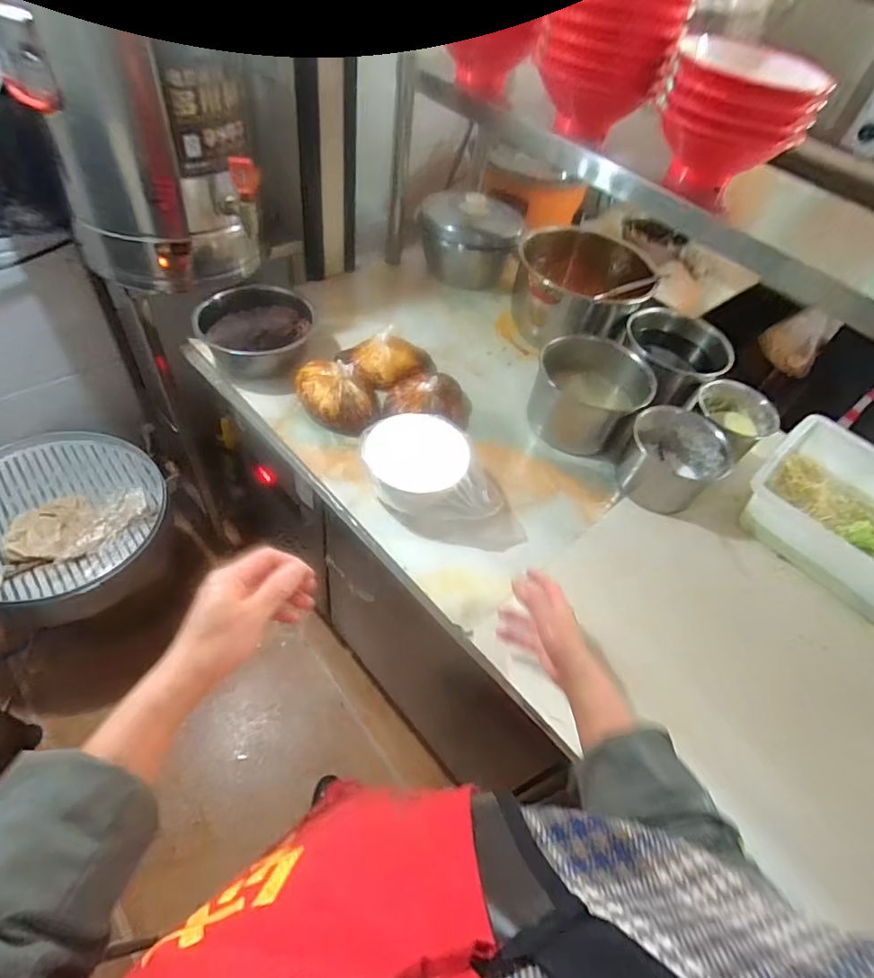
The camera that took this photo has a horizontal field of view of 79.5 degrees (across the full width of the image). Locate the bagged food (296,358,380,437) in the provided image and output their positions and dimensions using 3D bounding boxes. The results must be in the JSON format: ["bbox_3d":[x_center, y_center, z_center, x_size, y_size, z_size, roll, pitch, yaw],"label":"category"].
[{"bbox_3d":[-0.172,-0.157,0.902,0.136,0.070,0.136,-3,54,-7],"label":"bagged food"}]

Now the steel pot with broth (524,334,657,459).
[{"bbox_3d":[0.268,-0.167,0.931,0.162,0.146,0.161,2,53,-3],"label":"steel pot with broth"}]

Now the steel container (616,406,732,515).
[{"bbox_3d":[0.391,-0.048,0.882,0.151,0.103,0.136,40,60,23],"label":"steel container"}]

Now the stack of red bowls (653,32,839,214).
[{"bbox_3d":[0.429,-0.527,0.760,0.187,0.159,0.166,32,57,18],"label":"stack of red bowls"}]

